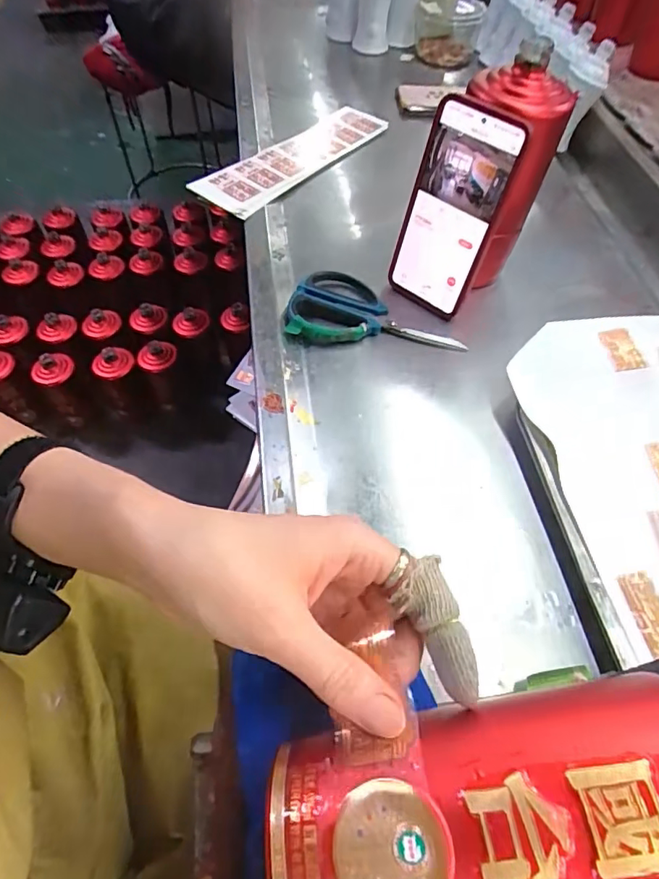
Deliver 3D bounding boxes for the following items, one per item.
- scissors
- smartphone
[{"bbox_3d":[0.045,-0.122,0.482,0.159,0.015,0.087,8,56,5],"label":"scissors"},{"bbox_3d":[0.101,-0.193,0.449,0.080,0.164,0.013,37,47,21],"label":"smartphone"}]

